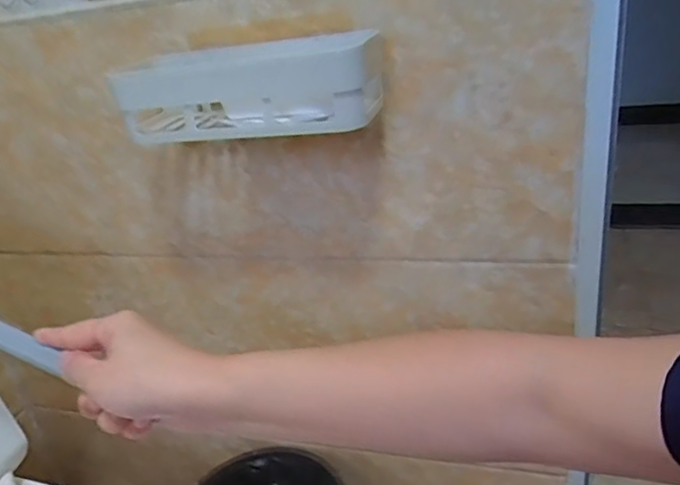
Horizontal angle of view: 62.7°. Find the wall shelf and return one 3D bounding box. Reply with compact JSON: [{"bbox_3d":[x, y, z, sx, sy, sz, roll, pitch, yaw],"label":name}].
[{"bbox_3d":[-0.074,-0.140,0.509,0.230,0.073,0.102,2,25,19],"label":"wall shelf"}]

